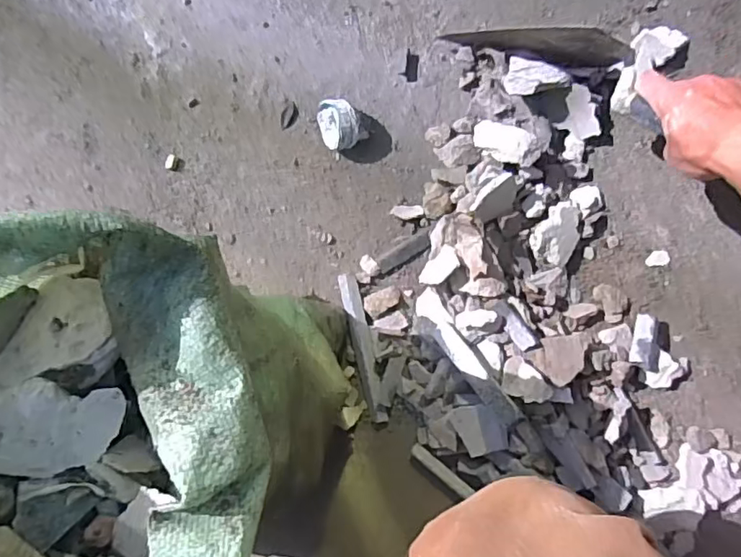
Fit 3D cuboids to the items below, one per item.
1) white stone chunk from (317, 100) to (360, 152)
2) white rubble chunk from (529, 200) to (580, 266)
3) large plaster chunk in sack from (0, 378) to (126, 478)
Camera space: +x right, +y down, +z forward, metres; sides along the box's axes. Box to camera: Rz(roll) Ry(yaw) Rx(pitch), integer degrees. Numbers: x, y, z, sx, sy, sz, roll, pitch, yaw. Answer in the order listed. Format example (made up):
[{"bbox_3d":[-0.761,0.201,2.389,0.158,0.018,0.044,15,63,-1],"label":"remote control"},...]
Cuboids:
[{"bbox_3d":[-0.034,-0.163,0.599,0.043,0.050,0.051,-19,86,7],"label":"white stone chunk"},{"bbox_3d":[0.191,-0.047,0.566,0.044,0.024,0.061,28,92,7],"label":"white rubble chunk"},{"bbox_3d":[-0.201,0.088,0.317,0.114,0.019,0.055,-7,87,-12],"label":"large plaster chunk in sack"}]

